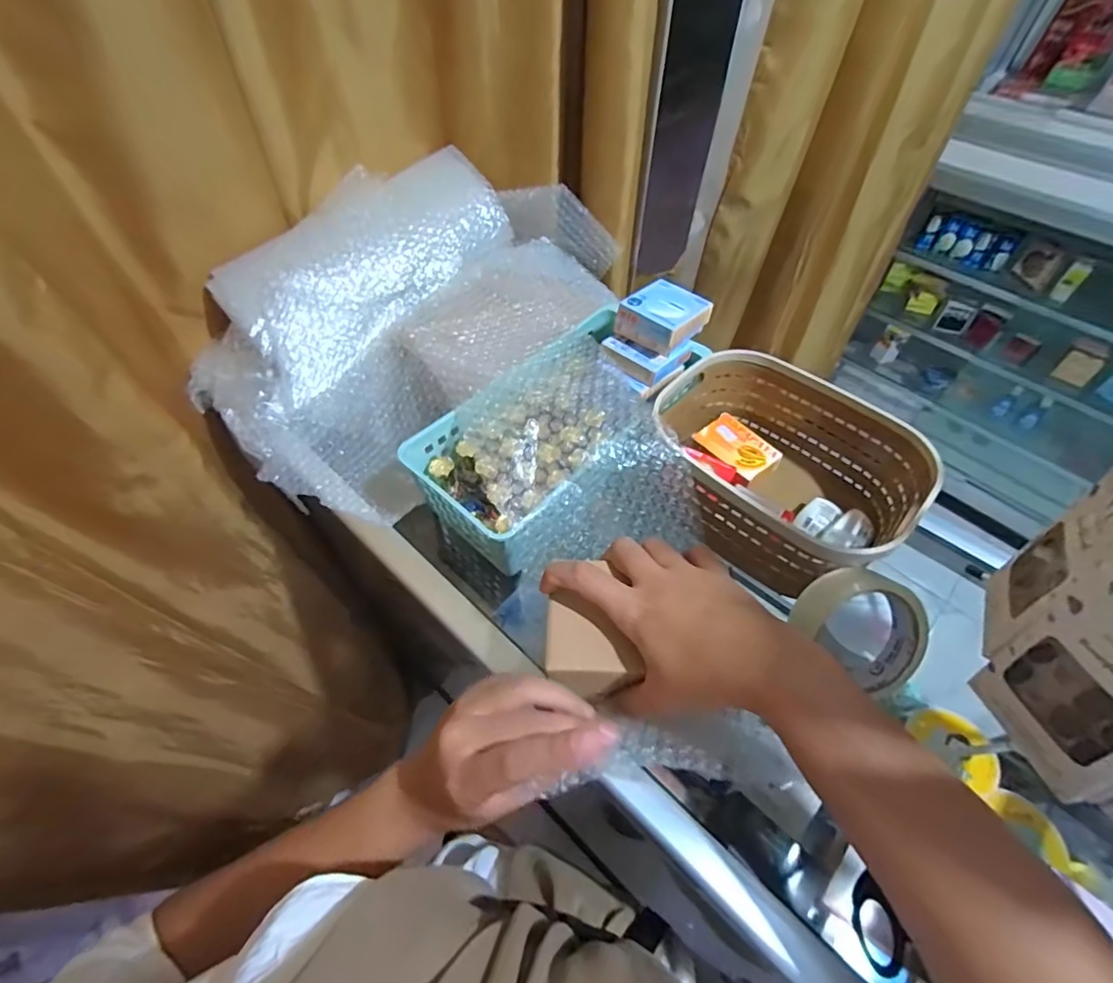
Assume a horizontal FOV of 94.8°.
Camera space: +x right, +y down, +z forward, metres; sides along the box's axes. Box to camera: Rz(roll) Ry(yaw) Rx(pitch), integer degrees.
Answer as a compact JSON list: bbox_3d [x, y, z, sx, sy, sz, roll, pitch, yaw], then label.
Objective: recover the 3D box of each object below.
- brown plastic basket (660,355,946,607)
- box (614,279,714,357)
[{"bbox_3d":[0.189,-0.019,0.463,0.214,0.113,0.154,36,61,24],"label":"brown plastic basket"},{"bbox_3d":[0.102,-0.165,0.487,0.063,0.037,0.063,-35,60,-23],"label":"box"}]

